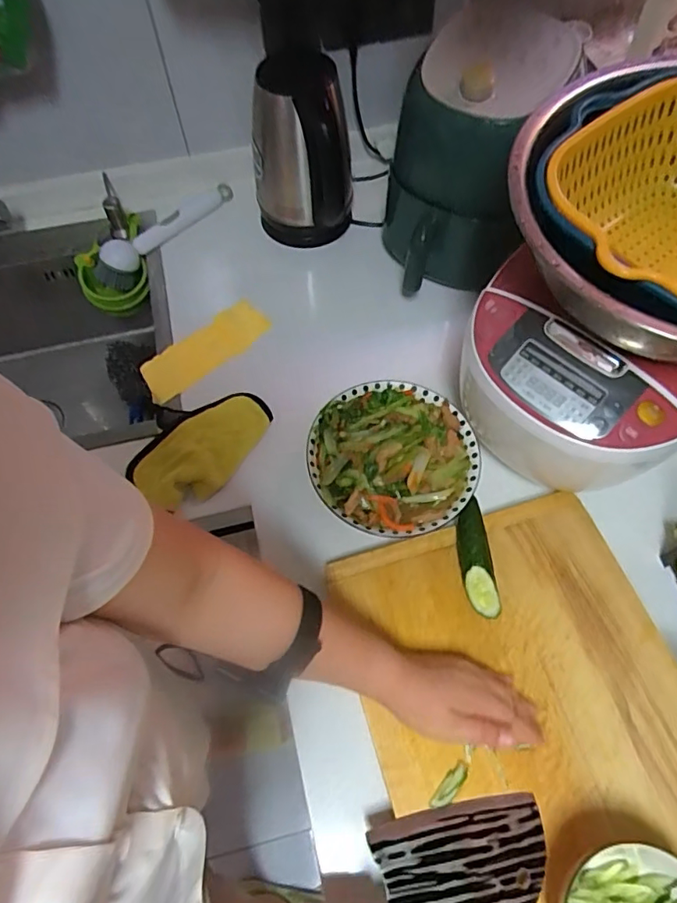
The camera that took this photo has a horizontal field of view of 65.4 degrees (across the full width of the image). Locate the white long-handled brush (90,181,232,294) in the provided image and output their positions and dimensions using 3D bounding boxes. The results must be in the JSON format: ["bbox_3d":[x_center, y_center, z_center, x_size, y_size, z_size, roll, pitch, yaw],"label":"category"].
[{"bbox_3d":[-0.290,-0.363,0.871,0.061,0.049,0.264,36,69,17],"label":"white long-handled brush"}]

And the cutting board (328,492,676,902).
[{"bbox_3d":[0.201,0.288,0.496,0.307,0.020,0.474,-16,64,-7],"label":"cutting board"}]

